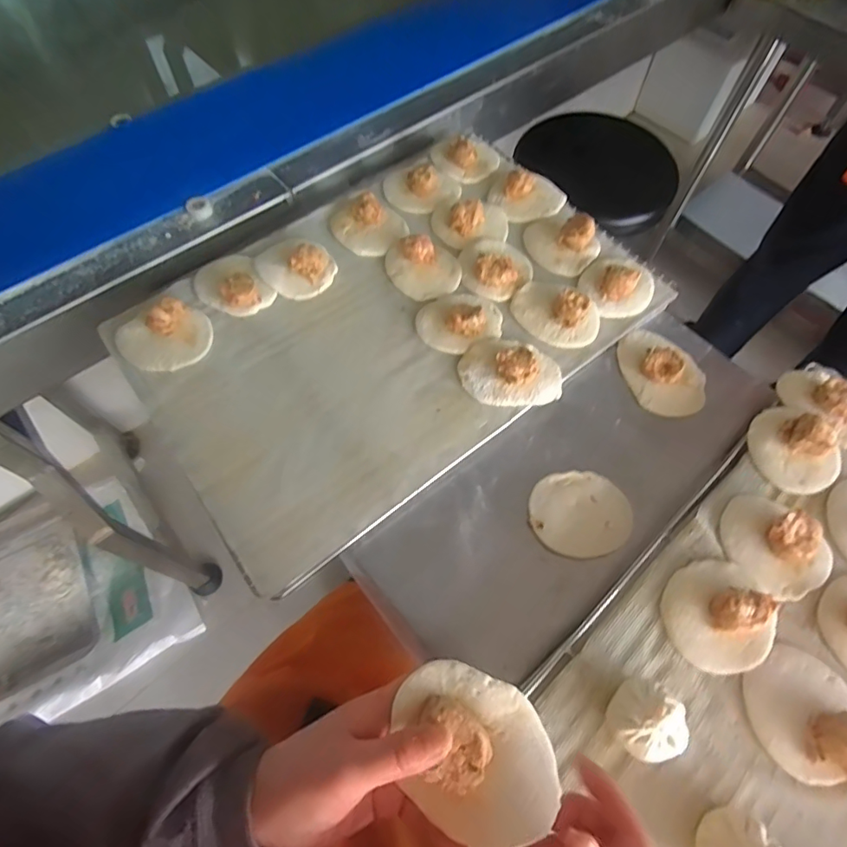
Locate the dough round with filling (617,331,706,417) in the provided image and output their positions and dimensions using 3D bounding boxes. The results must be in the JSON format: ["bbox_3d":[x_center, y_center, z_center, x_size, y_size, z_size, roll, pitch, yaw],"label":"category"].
[{"bbox_3d":[0.279,-0.065,0.576,0.081,0.036,0.112,-18,65,-9],"label":"dough round with filling"}]

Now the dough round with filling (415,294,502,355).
[{"bbox_3d":[0.042,-0.123,0.578,0.095,0.028,0.078,-26,67,-13],"label":"dough round with filling"}]

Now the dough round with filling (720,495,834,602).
[{"bbox_3d":[0.320,0.109,0.452,0.081,0.033,0.092,-26,67,-13],"label":"dough round with filling"}]

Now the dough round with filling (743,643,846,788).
[{"bbox_3d":[0.300,0.224,0.388,0.078,0.034,0.088,25,66,11],"label":"dough round with filling"}]

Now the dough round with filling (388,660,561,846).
[{"bbox_3d":[0.030,0.184,0.280,0.098,0.022,0.075,35,66,16],"label":"dough round with filling"}]

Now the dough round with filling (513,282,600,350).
[{"bbox_3d":[0.157,-0.134,0.585,0.103,0.034,0.071,32,67,14],"label":"dough round with filling"}]

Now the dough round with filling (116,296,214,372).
[{"bbox_3d":[-0.292,-0.098,0.558,0.101,0.036,0.080,-26,67,-13],"label":"dough round with filling"}]

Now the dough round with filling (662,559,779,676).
[{"bbox_3d":[0.253,0.162,0.421,0.086,0.032,0.085,0,64,-1],"label":"dough round with filling"}]

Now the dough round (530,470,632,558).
[{"bbox_3d":[0.160,0.092,0.507,0.101,0.010,0.084,1,64,-1],"label":"dough round"}]

